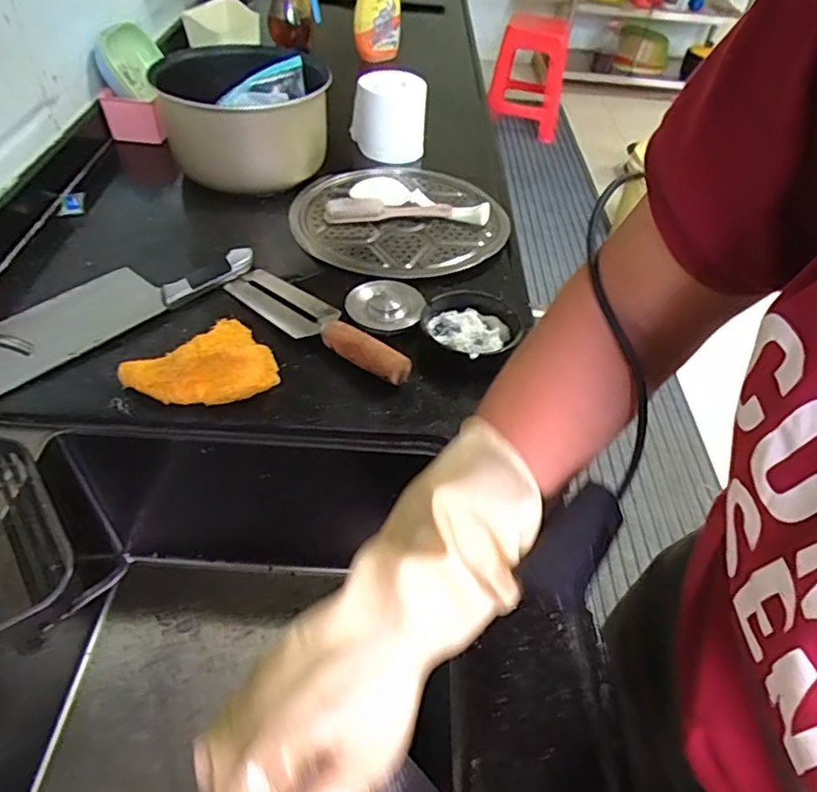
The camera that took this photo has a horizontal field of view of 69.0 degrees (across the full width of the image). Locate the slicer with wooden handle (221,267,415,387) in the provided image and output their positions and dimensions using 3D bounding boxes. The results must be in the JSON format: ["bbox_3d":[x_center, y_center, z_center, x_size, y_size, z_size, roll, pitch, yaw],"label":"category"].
[{"bbox_3d":[-0.095,-0.080,0.605,0.238,0.033,0.059,35,53,26],"label":"slicer with wooden handle"}]

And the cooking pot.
[{"bbox_3d":[-0.217,-0.375,0.806,0.219,0.126,0.221,-10,46,-12],"label":"cooking pot"}]

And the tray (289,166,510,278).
[{"bbox_3d":[-0.012,-0.236,0.780,0.271,0.017,0.263,2,46,-2],"label":"tray"}]

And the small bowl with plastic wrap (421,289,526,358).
[{"bbox_3d":[0.064,-0.075,0.617,0.094,0.024,0.083,-4,47,-9],"label":"small bowl with plastic wrap"}]

